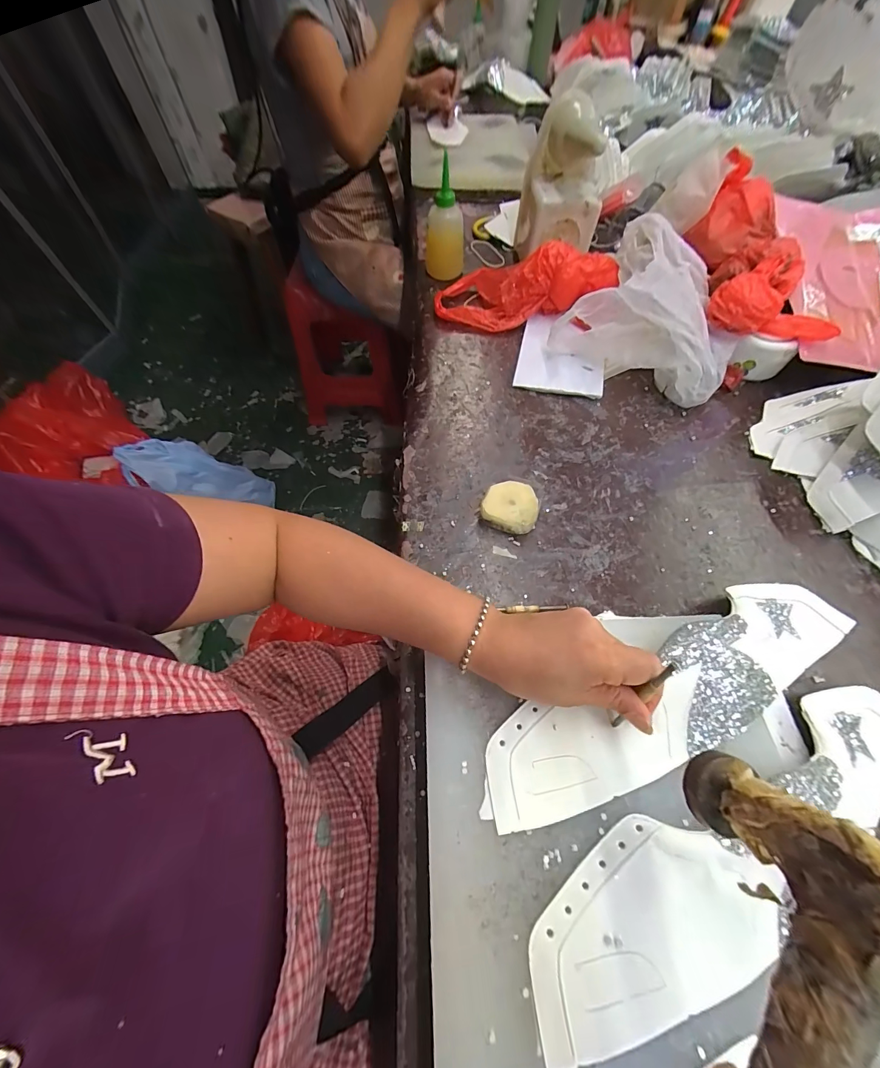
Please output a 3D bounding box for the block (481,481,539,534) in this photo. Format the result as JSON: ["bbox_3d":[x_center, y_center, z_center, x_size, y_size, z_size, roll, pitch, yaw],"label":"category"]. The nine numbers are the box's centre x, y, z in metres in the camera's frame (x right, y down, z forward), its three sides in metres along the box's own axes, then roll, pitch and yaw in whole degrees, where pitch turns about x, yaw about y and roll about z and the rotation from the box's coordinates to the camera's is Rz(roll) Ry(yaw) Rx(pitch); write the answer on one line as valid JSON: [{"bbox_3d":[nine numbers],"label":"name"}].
[{"bbox_3d":[0.083,-0.031,0.436,0.062,0.025,0.056,26,64,13],"label":"block"}]

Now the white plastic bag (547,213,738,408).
[{"bbox_3d":[0.321,-0.320,0.540,0.231,0.121,0.224,35,67,17],"label":"white plastic bag"}]

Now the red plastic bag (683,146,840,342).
[{"bbox_3d":[0.450,-0.397,0.522,0.146,0.101,0.255,5,61,3],"label":"red plastic bag"}]

